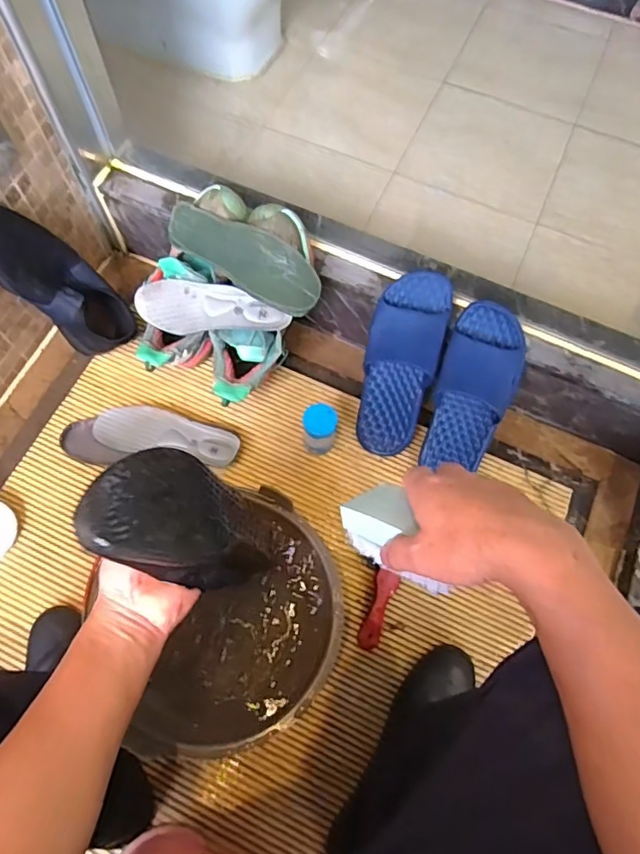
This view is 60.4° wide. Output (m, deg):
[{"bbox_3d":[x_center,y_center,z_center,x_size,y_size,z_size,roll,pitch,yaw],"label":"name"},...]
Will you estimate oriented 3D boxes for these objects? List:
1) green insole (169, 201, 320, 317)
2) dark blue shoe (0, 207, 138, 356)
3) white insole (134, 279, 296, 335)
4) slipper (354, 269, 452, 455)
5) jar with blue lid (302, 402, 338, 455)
[{"bbox_3d":[-0.109,-0.244,0.773,0.242,0.025,0.080,32,112,9],"label":"green insole"},{"bbox_3d":[-0.373,-0.204,0.798,0.080,0.261,0.125,0,62,32],"label":"dark blue shoe"},{"bbox_3d":[-0.155,-0.166,0.784,0.222,0.020,0.072,9,98,9],"label":"white insole"},{"bbox_3d":[0.115,-0.086,0.806,0.103,0.062,0.276,14,111,4],"label":"slipper"},{"bbox_3d":[-0.001,0.006,0.824,0.051,0.099,0.047,4,66,-1],"label":"jar with blue lid"}]

